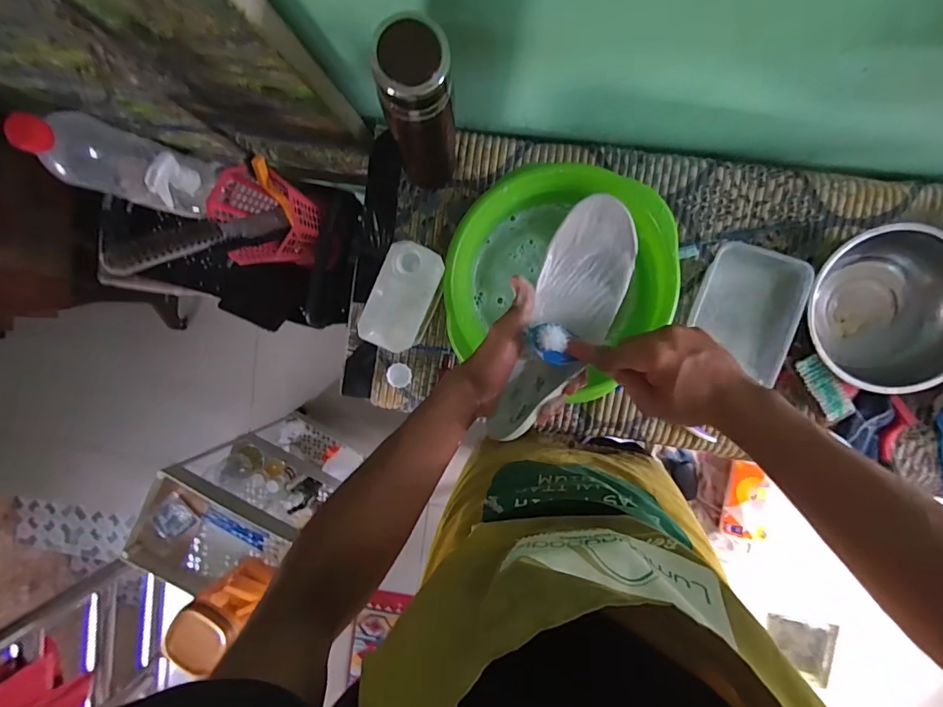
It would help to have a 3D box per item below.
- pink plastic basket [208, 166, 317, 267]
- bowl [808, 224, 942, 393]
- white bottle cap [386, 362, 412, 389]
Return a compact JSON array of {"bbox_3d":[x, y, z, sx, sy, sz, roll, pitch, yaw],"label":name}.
[{"bbox_3d":[-0.253,-0.163,0.578,0.105,0.079,0.107,0,94,5],"label":"pink plastic basket"},{"bbox_3d":[0.516,-0.054,0.594,0.192,0.072,0.194,0,94,5],"label":"bowl"},{"bbox_3d":[-0.105,0.032,0.677,0.034,0.007,0.036,0,94,5],"label":"white bottle cap"}]

